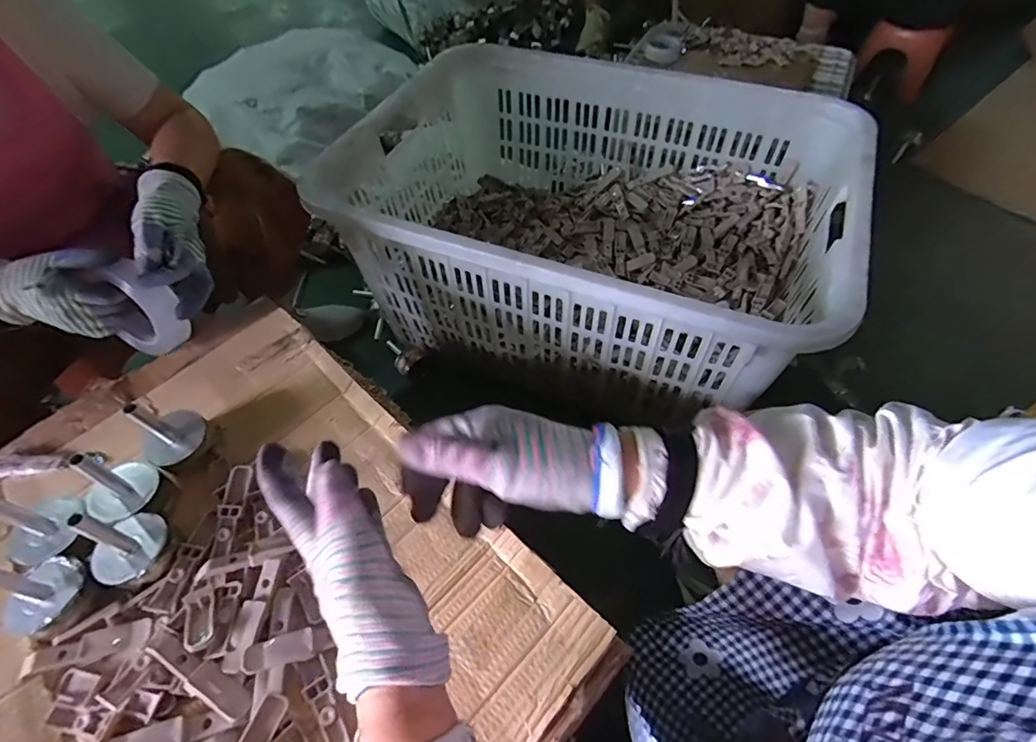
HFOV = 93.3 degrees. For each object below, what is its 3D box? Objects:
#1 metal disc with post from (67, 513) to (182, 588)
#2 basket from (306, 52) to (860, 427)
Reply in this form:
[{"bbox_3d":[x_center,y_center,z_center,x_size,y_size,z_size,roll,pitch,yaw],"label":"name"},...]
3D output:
[{"bbox_3d":[-0.344,0.146,0.418,0.059,0.078,0.060,-1,55,2],"label":"metal disc with post"},{"bbox_3d":[0.081,-0.280,0.894,0.859,0.310,0.563,19,58,15],"label":"basket"}]

